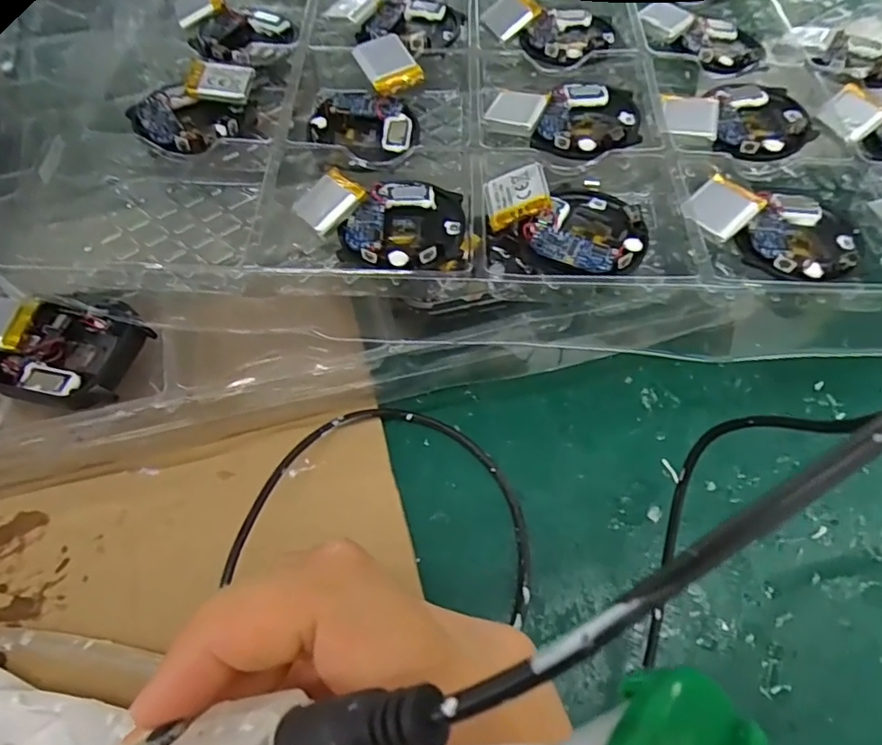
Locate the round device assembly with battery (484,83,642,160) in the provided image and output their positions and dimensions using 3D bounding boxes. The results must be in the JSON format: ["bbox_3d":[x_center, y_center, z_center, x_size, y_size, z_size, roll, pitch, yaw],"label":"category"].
[{"bbox_3d":[0.049,-0.099,0.221,0.061,0.006,0.039,-14,65,-8],"label":"round device assembly with battery"}]

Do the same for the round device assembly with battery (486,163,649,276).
[{"bbox_3d":[0.042,-0.052,0.194,0.054,0.009,0.041,11,64,4],"label":"round device assembly with battery"}]

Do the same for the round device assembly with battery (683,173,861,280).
[{"bbox_3d":[0.117,-0.053,0.195,0.055,0.010,0.042,34,68,15],"label":"round device assembly with battery"}]

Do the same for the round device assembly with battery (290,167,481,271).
[{"bbox_3d":[-0.019,-0.052,0.195,0.059,0.014,0.039,3,64,0],"label":"round device assembly with battery"}]

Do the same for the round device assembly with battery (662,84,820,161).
[{"bbox_3d":[0.118,-0.100,0.222,0.058,0.008,0.040,-19,66,-11],"label":"round device assembly with battery"}]

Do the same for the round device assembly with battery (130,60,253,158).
[{"bbox_3d":[-0.099,-0.103,0.222,0.042,0.009,0.046,0,64,-1],"label":"round device assembly with battery"}]

